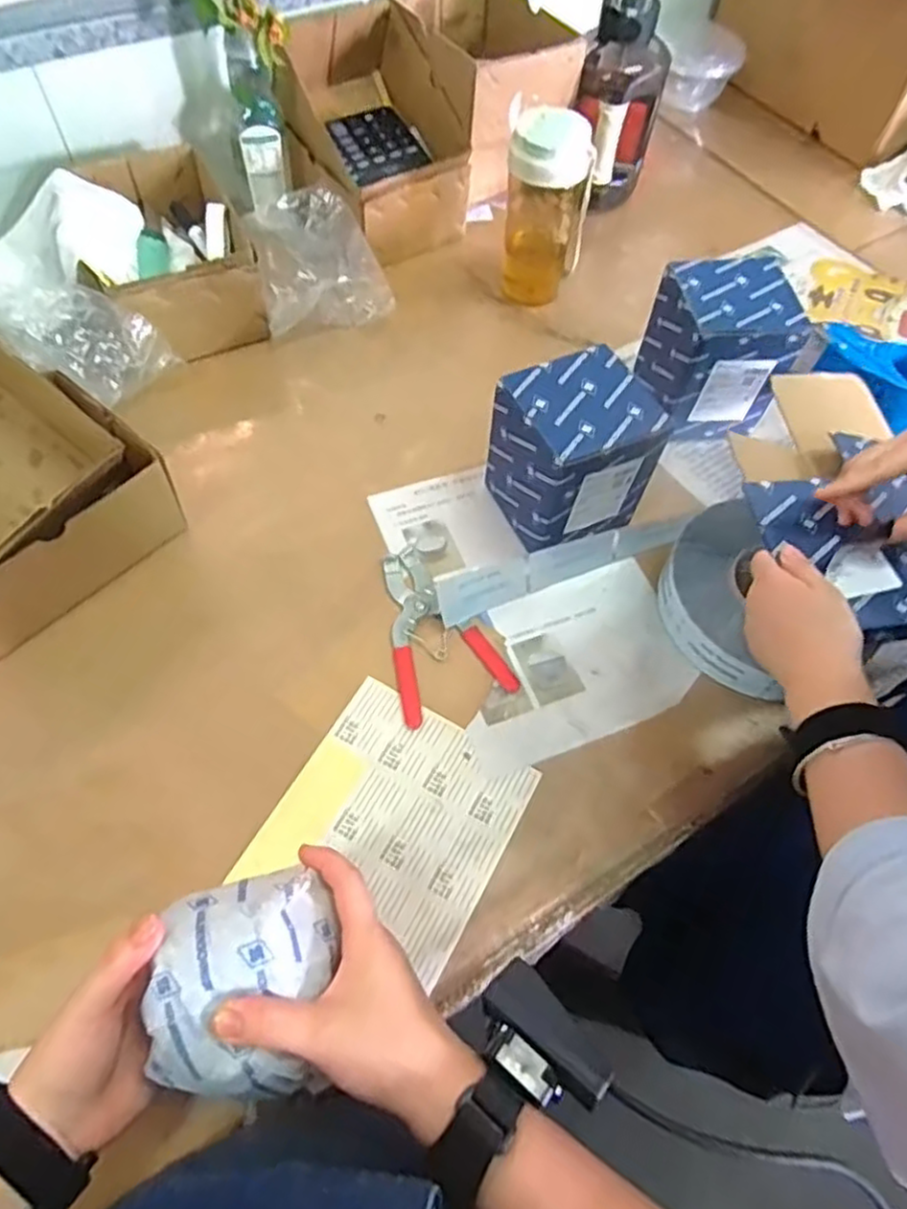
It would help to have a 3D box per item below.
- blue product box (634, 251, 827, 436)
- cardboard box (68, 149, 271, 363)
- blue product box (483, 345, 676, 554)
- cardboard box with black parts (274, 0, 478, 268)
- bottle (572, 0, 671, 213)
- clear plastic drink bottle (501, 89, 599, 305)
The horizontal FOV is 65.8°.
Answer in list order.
[{"bbox_3d":[0.254,-0.242,0.688,0.109,0.137,0.115,-4,60,-3],"label":"blue product box"},{"bbox_3d":[-0.304,-0.369,0.745,0.160,0.100,0.210,-29,65,-17],"label":"cardboard box"},{"bbox_3d":[0.103,-0.128,0.617,0.113,0.132,0.108,-19,62,-12],"label":"blue product box"},{"bbox_3d":[-0.098,-0.538,0.822,0.176,0.189,0.207,-31,67,-19],"label":"cardboard box with black parts"},{"bbox_3d":[0.193,-0.607,0.842,0.107,0.213,0.092,-29,65,-17],"label":"bottle"},{"bbox_3d":[0.098,-0.426,0.763,0.083,0.182,0.079,1,60,-1],"label":"clear plastic drink bottle"}]

